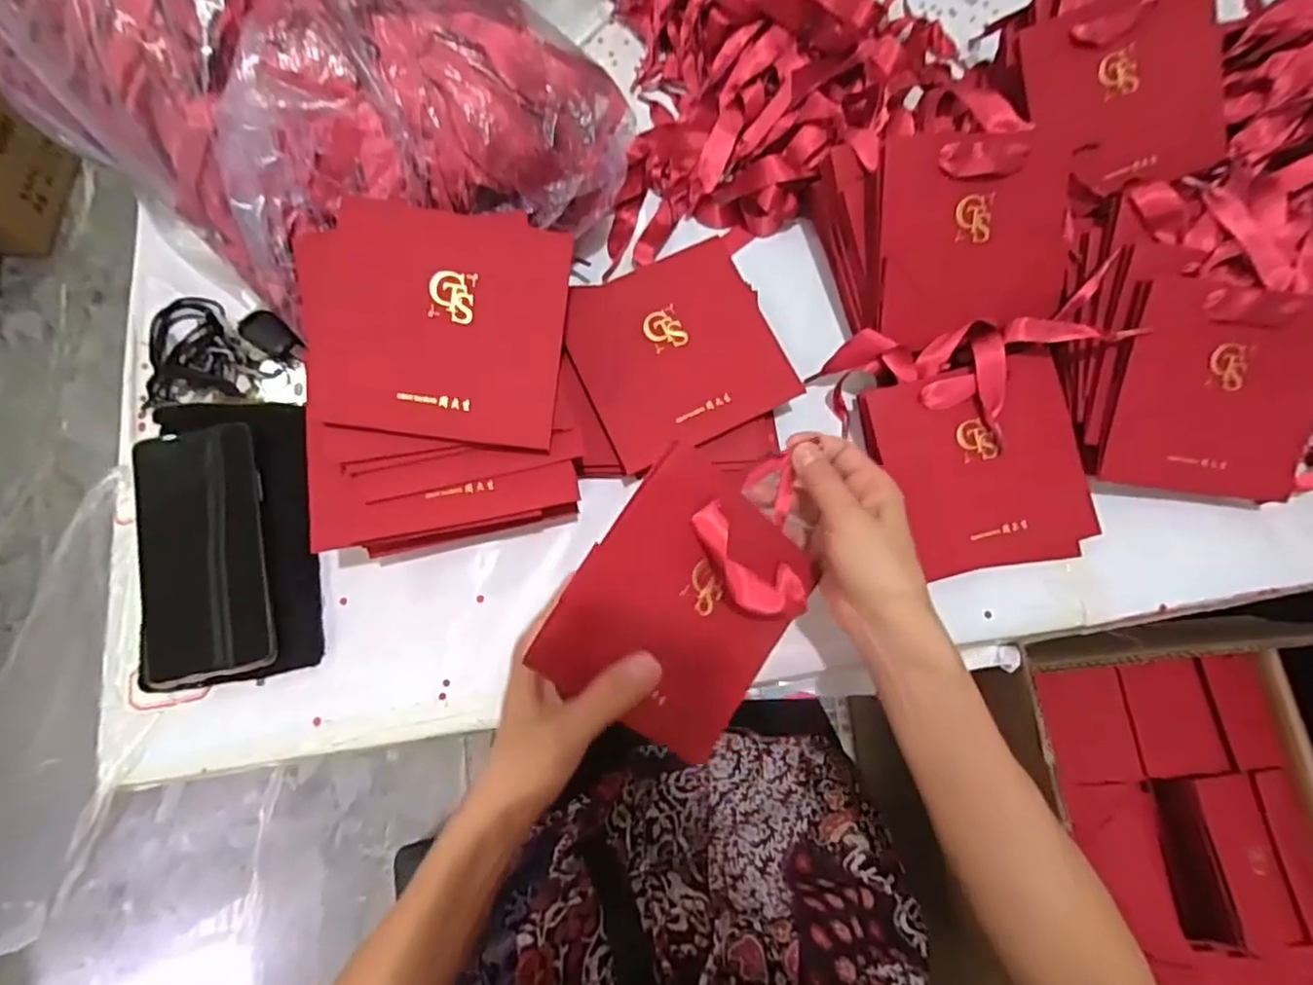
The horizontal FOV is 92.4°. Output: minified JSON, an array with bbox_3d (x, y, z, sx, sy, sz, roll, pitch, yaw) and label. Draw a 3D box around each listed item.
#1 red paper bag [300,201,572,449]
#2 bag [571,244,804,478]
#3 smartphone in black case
[{"bbox_3d":[-0.139,-0.106,0.392,0.157,0.010,0.141,6,88,-8],"label":"red paper bag"},{"bbox_3d":[0.014,-0.104,0.459,0.141,0.015,0.141,-26,75,-6],"label":"bag"},{"bbox_3d":[-0.306,0.039,0.424,0.083,0.013,0.165,-12,83,-5],"label":"smartphone in black case"}]

